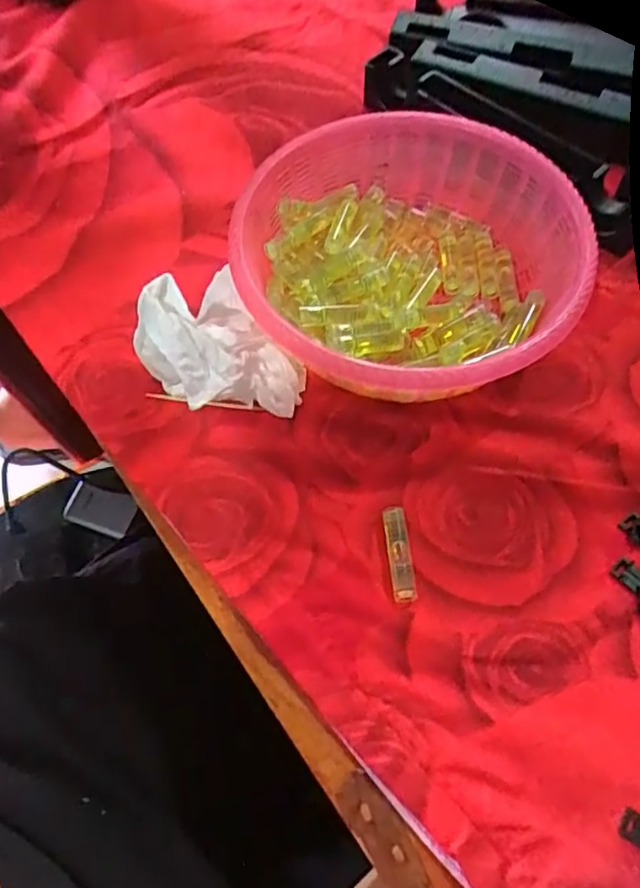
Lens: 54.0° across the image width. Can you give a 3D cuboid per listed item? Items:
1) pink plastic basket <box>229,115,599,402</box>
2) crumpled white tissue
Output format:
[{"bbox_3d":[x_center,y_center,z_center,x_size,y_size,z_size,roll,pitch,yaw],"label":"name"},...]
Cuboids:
[{"bbox_3d":[0.046,-0.091,0.319,0.169,0.047,0.162,0,63,1],"label":"pink plastic basket"},{"bbox_3d":[-0.048,-0.050,0.291,0.063,0.058,0.081,-39,68,-17],"label":"crumpled white tissue"}]

